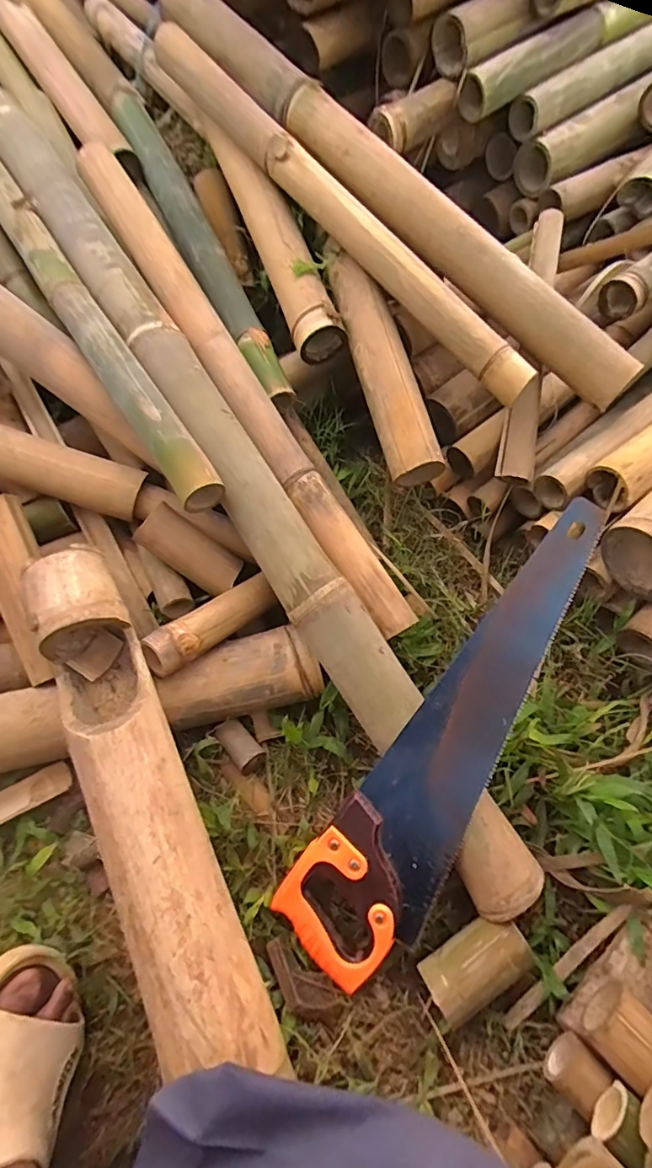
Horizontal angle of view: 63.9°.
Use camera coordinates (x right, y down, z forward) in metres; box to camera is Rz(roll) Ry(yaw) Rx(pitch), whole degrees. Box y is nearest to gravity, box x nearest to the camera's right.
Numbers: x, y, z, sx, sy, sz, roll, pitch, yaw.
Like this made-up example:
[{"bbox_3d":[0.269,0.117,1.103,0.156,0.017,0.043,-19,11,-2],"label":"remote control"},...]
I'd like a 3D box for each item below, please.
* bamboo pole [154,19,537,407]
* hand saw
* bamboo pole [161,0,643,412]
[{"bbox_3d":[0.006,-0.491,0.682,0.049,0.057,0.708,-40,83,-16],"label":"bamboo pole"},{"bbox_3d":[0.123,0.148,0.509,0.118,0.019,0.496,31,90,18],"label":"hand saw"},{"bbox_3d":[0.063,-0.527,0.681,0.837,0.065,0.063,45,72,5],"label":"bamboo pole"}]

